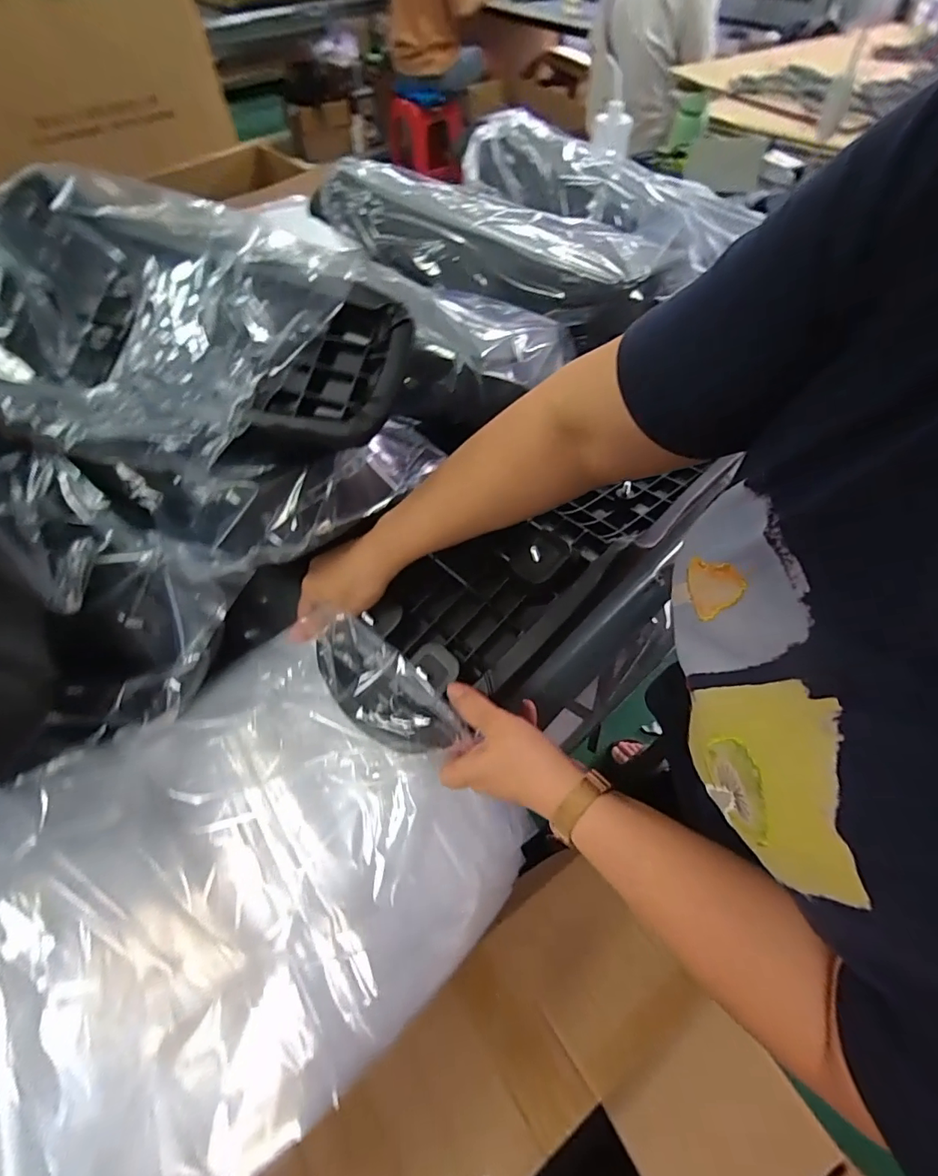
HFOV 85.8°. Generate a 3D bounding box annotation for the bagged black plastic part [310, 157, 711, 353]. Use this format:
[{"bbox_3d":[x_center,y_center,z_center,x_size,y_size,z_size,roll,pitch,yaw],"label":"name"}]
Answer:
[{"bbox_3d":[0.035,-0.473,0.682,0.552,0.083,0.198,29,61,19],"label":"bagged black plastic part"}]

